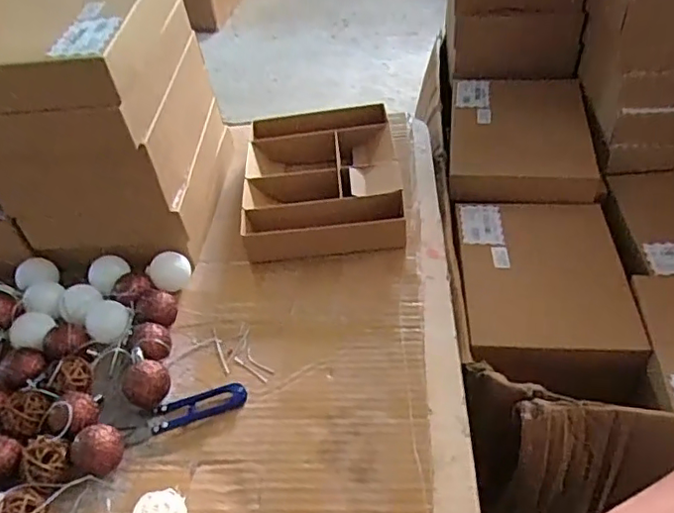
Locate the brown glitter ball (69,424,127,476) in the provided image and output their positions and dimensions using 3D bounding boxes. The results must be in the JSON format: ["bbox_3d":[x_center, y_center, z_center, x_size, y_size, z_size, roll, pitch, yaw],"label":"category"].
[{"bbox_3d":[-0.179,0.150,0.452,0.029,0.039,0.036,33,57,32],"label":"brown glitter ball"}]

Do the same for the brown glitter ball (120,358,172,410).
[{"bbox_3d":[-0.158,0.105,0.494,0.037,0.033,0.032,-14,45,-7],"label":"brown glitter ball"}]

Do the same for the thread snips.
[{"bbox_3d":[-0.124,0.125,0.486,0.100,0.009,0.025,-17,46,-10],"label":"thread snips"}]

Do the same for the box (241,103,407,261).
[{"bbox_3d":[-0.016,-0.084,0.658,0.165,0.048,0.201,-4,45,3],"label":"box"}]

